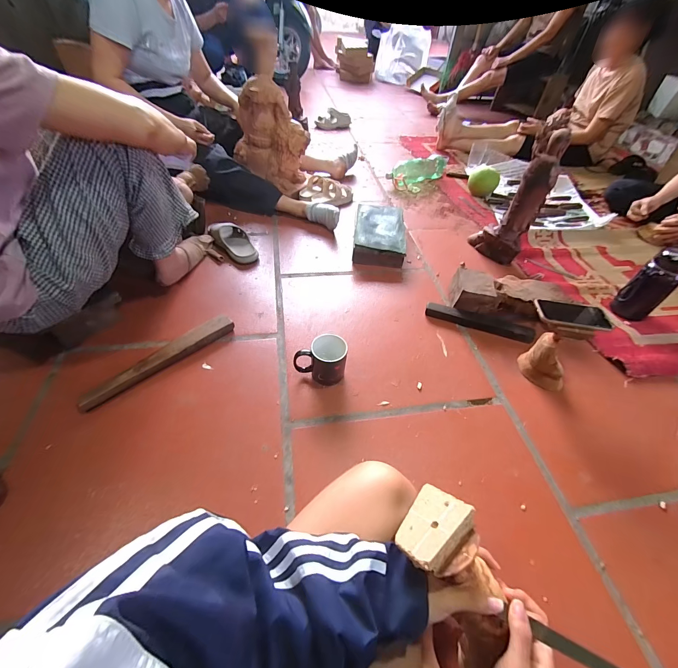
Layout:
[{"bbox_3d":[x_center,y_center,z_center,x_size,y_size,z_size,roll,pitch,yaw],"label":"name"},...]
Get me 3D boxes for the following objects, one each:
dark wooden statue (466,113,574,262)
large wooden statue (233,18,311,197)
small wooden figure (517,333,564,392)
[{"bbox_3d":[0.609,-0.444,1.026,0.169,0.420,0.110,37,47,17],"label":"dark wooden statue"},{"bbox_3d":[-0.274,-0.869,1.275,0.343,0.485,0.188,38,55,25],"label":"large wooden statue"},{"bbox_3d":[0.507,0.069,0.757,0.069,0.119,0.112,-33,57,-31],"label":"small wooden figure"}]

